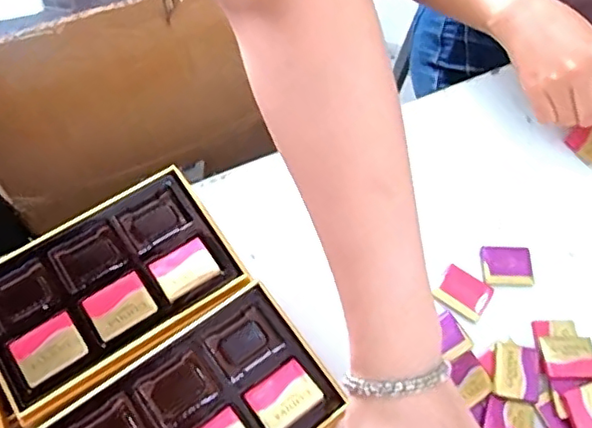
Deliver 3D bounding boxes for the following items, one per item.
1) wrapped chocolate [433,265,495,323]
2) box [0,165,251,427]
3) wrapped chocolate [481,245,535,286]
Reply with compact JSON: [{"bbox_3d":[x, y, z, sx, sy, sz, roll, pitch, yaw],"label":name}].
[{"bbox_3d":[0.129,0.061,0.457,0.038,0.005,0.031,35,68,13],"label":"wrapped chocolate"},{"bbox_3d":[-0.127,0.049,0.397,0.164,0.023,0.104,-31,70,-16],"label":"box"},{"bbox_3d":[0.167,0.041,0.470,0.037,0.009,0.033,2,65,-2],"label":"wrapped chocolate"}]

